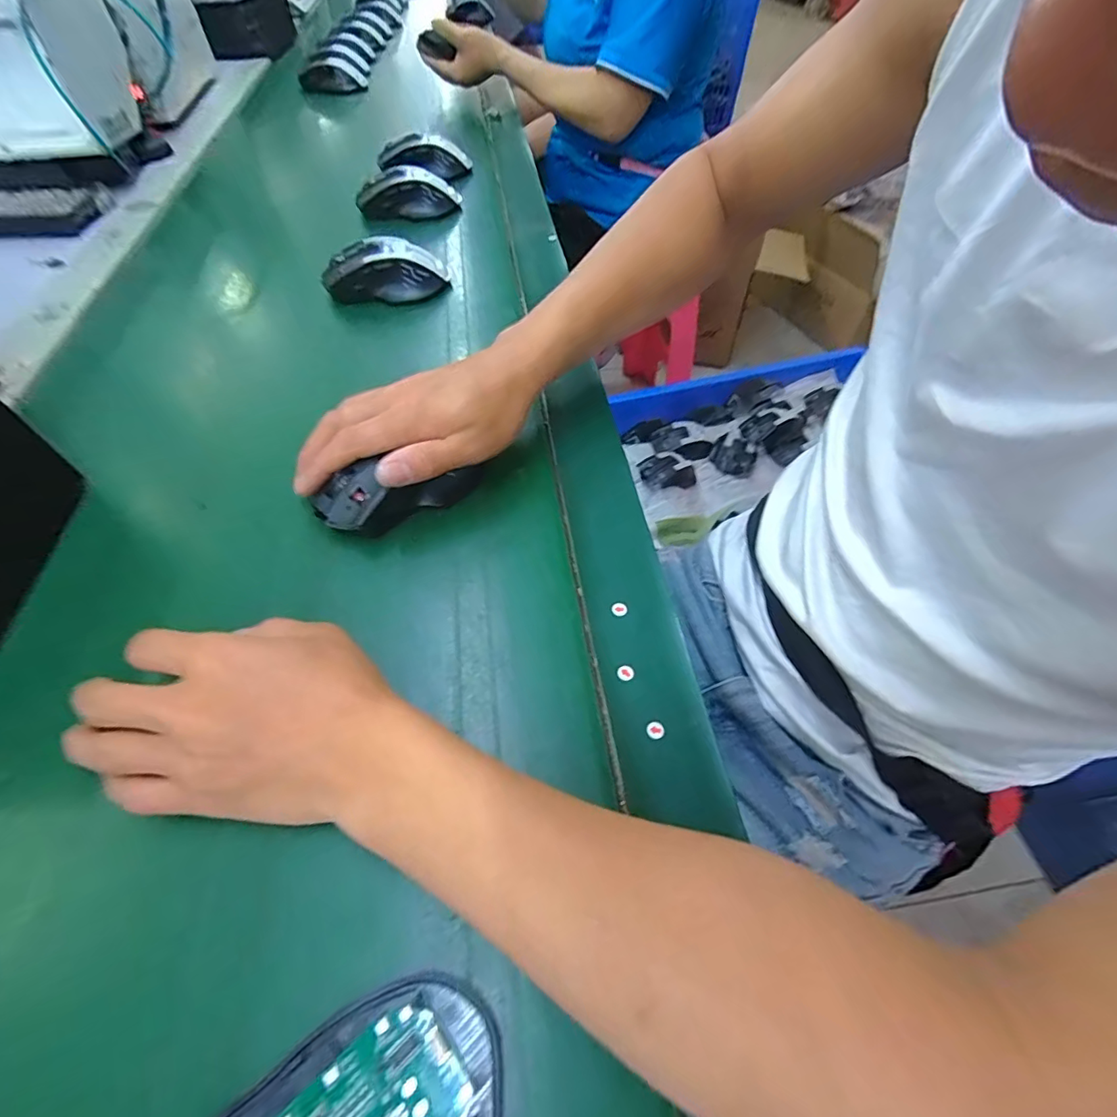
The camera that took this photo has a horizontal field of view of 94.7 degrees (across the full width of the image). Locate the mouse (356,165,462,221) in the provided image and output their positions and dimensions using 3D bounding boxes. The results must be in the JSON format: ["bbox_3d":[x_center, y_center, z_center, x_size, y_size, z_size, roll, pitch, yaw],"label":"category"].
[{"bbox_3d":[-0.177,-0.432,0.603,0.118,0.036,0.063,-9,54,-7],"label":"mouse"}]

